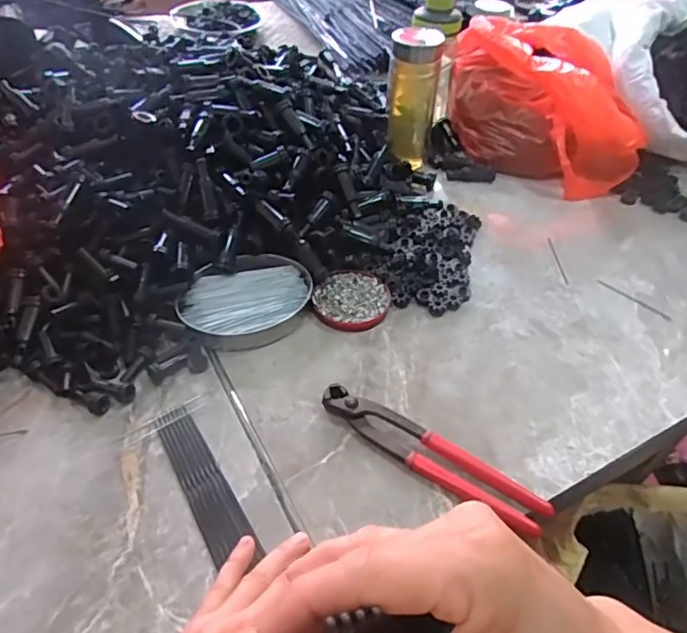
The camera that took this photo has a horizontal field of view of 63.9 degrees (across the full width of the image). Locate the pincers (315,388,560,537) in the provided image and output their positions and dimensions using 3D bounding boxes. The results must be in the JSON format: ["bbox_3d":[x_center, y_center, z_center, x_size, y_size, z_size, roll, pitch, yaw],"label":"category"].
[{"bbox_3d":[0.070,0.114,0.457,0.200,0.020,0.035,28,50,22],"label":"pincers"}]

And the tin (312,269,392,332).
[{"bbox_3d":[0.009,-0.018,0.585,0.079,0.010,0.080,2,46,-2],"label":"tin"}]

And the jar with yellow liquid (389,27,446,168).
[{"bbox_3d":[0.089,-0.279,0.727,0.066,0.170,0.063,2,46,-2],"label":"jar with yellow liquid"}]

